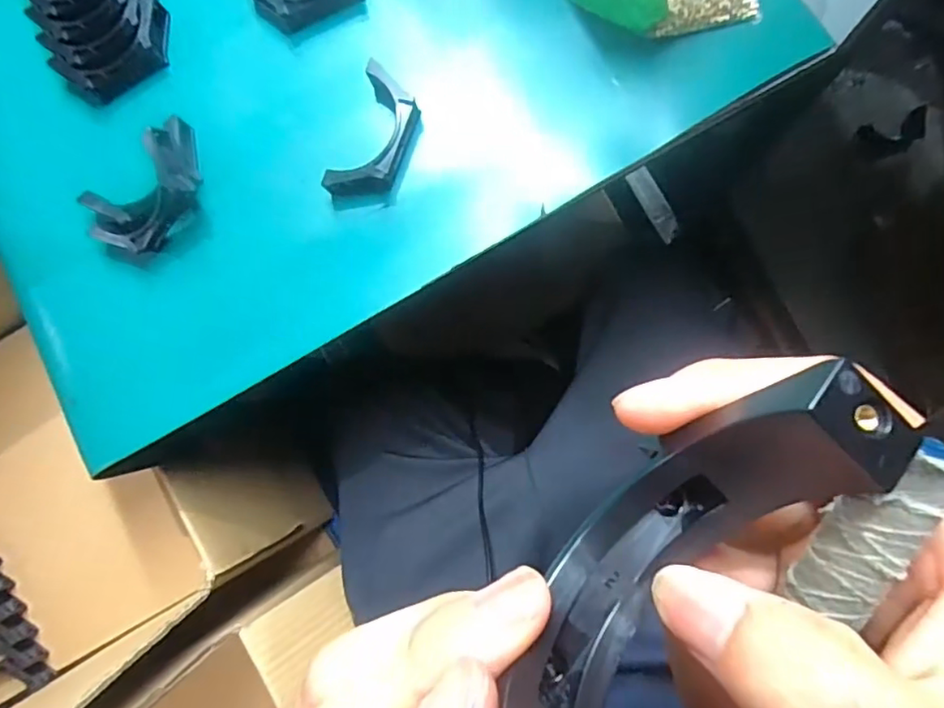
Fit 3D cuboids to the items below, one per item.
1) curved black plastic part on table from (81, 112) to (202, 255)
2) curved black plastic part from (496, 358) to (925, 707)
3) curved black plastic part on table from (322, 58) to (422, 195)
[{"bbox_3d":[-0.233,-0.116,0.415,0.101,0.043,0.065,-39,84,3],"label":"curved black plastic part on table"},{"bbox_3d":[0.034,0.046,0.101,0.026,0.036,0.090,44,76,-3],"label":"curved black plastic part"},{"bbox_3d":[-0.067,-0.150,0.407,0.043,0.023,0.090,23,89,7],"label":"curved black plastic part on table"}]

